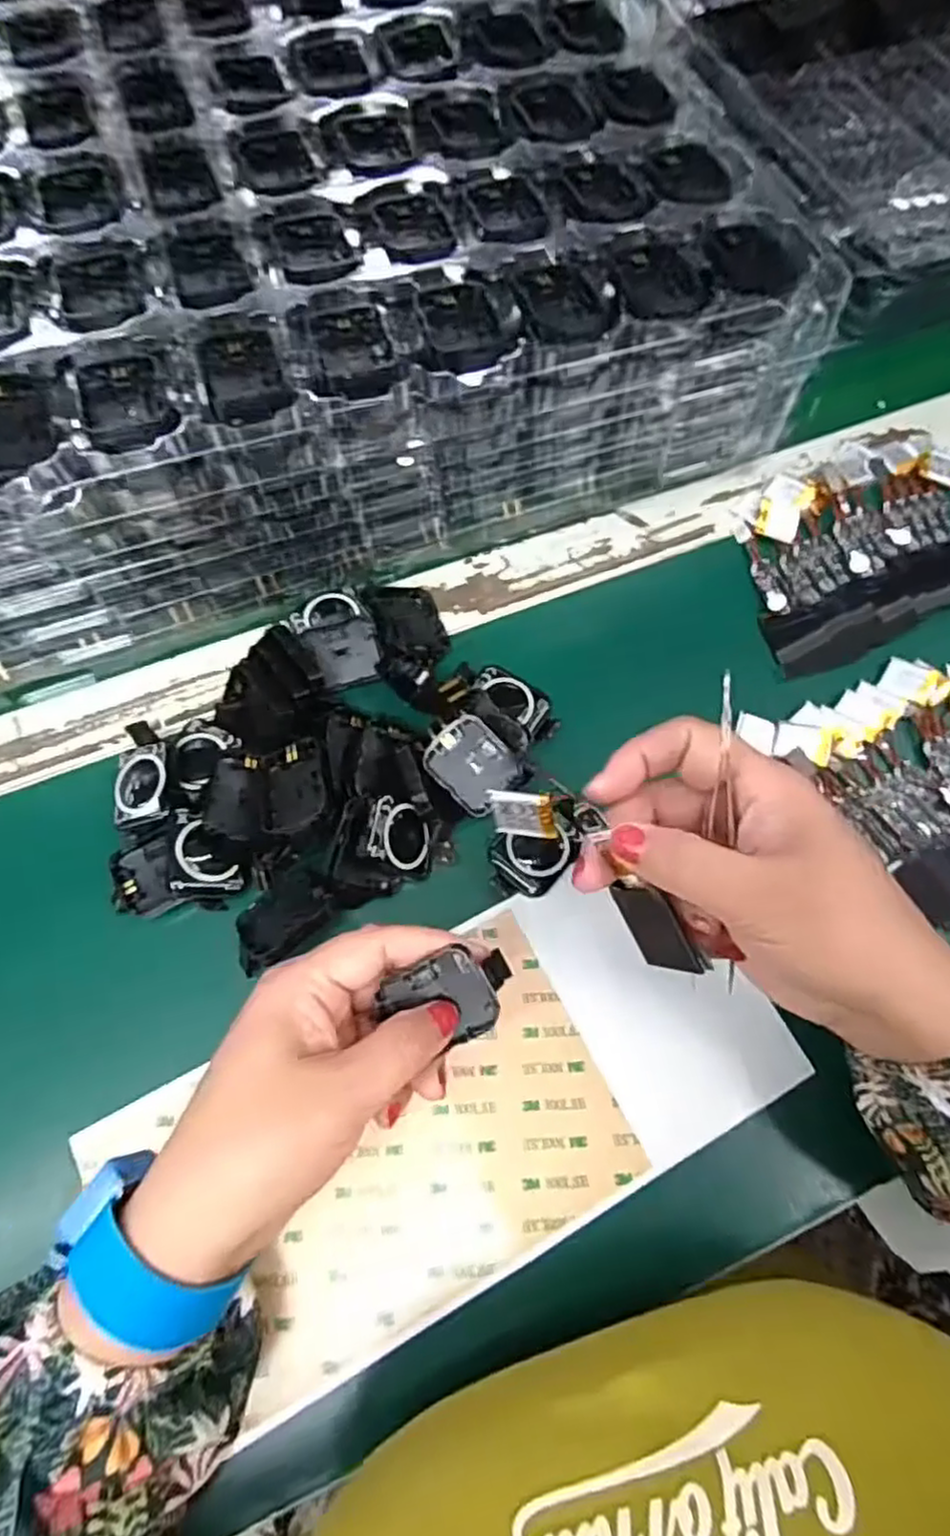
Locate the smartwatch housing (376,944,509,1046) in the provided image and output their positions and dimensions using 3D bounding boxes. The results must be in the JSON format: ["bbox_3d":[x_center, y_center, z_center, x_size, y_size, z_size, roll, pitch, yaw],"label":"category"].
[{"bbox_3d":[-0.009,0.084,0.257,0.046,0.012,0.029,-20,71,-8],"label":"smartwatch housing"}]

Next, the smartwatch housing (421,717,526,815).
[{"bbox_3d":[-0.001,-0.002,0.324,0.040,0.010,0.034,42,92,1],"label":"smartwatch housing"}]

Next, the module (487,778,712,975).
[{"bbox_3d":[0.043,0.039,0.257,0.024,0.029,0.091,-37,81,-13],"label":"module"}]

